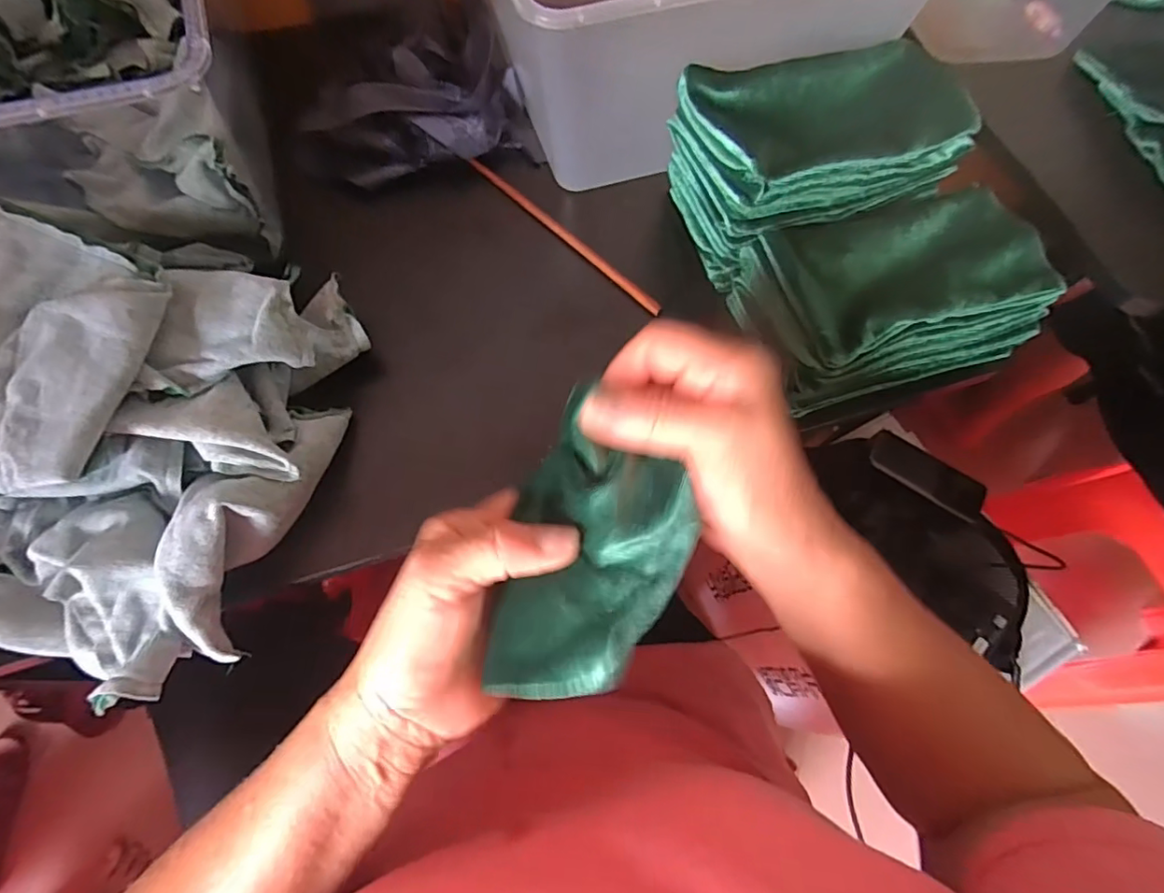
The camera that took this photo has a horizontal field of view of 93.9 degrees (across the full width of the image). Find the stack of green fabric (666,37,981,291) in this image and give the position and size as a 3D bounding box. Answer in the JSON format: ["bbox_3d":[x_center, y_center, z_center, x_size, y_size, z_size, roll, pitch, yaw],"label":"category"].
[{"bbox_3d":[0.159,-0.201,0.376,0.173,0.081,0.105,-20,71,-9],"label":"stack of green fabric"}]

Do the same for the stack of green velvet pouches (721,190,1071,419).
[{"bbox_3d":[0.198,-0.099,0.351,0.173,0.054,0.112,-18,70,-9],"label":"stack of green velvet pouches"}]

